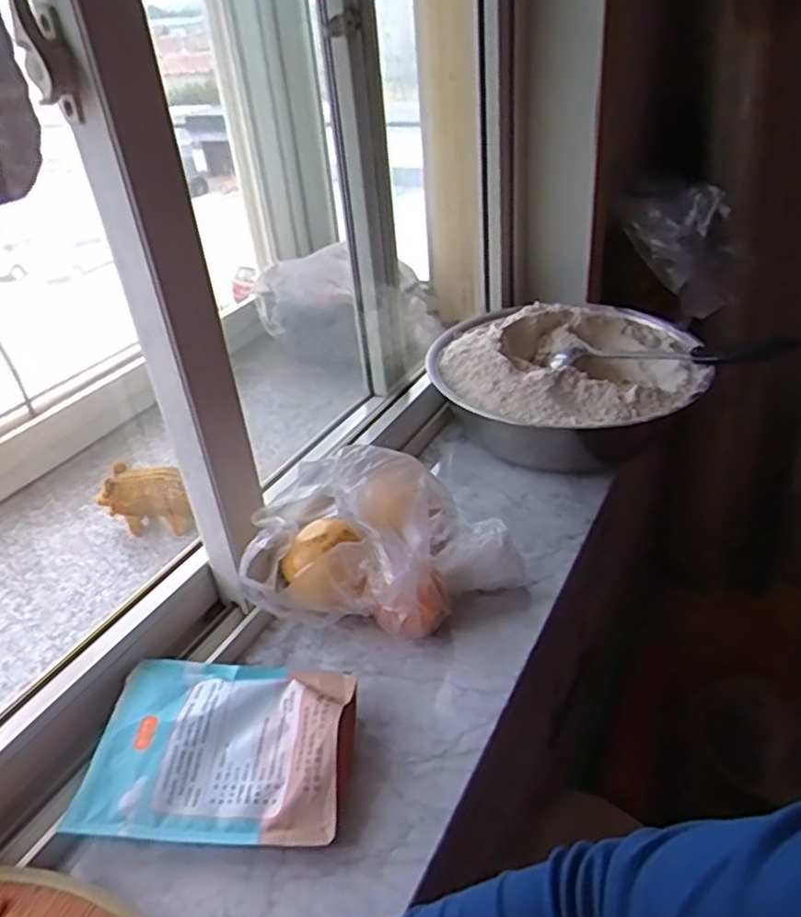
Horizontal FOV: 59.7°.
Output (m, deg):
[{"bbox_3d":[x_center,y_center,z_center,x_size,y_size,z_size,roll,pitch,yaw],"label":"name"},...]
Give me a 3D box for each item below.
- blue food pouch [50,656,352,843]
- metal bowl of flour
[{"bbox_3d":[-0.142,0.227,0.561,0.206,0.033,0.142,-1,34,7],"label":"blue food pouch"},{"bbox_3d":[0.218,-0.102,0.936,0.349,0.120,0.311,-1,35,8],"label":"metal bowl of flour"}]

